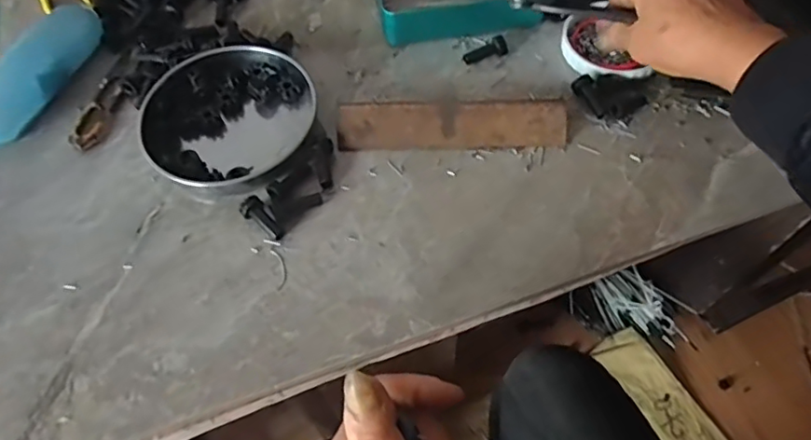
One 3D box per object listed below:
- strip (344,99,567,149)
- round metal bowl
[{"bbox_3d":[0.037,-0.074,0.445,0.176,0.035,0.012,-1,16,3],"label":"strip"},{"bbox_3d":[-0.141,-0.082,0.459,0.134,0.025,0.134,-1,59,2],"label":"round metal bowl"}]

